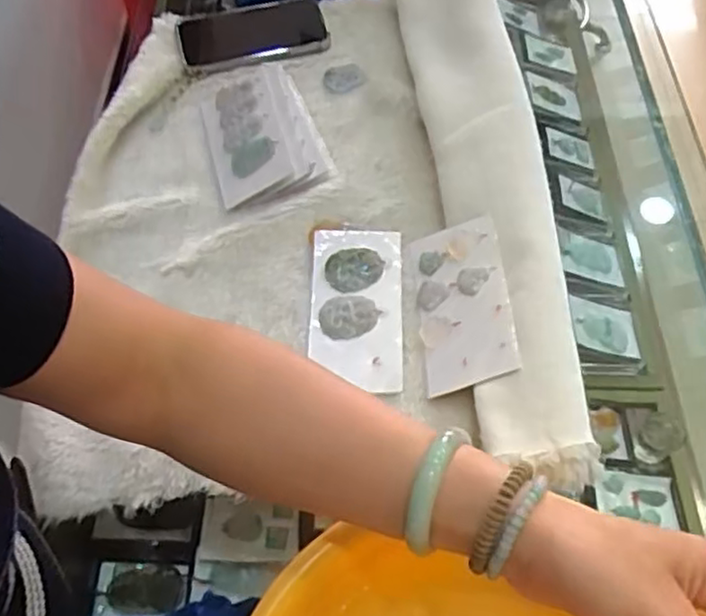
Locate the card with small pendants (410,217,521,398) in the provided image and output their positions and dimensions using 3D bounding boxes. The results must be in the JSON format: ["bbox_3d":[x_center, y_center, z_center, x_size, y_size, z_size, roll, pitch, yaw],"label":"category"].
[{"bbox_3d":[0.088,-0.004,0.560,0.076,0.007,0.150,-19,54,23],"label":"card with small pendants"}]

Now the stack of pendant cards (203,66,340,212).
[{"bbox_3d":[-0.090,-0.173,0.671,0.104,0.028,0.168,-18,60,-7],"label":"stack of pendant cards"}]

